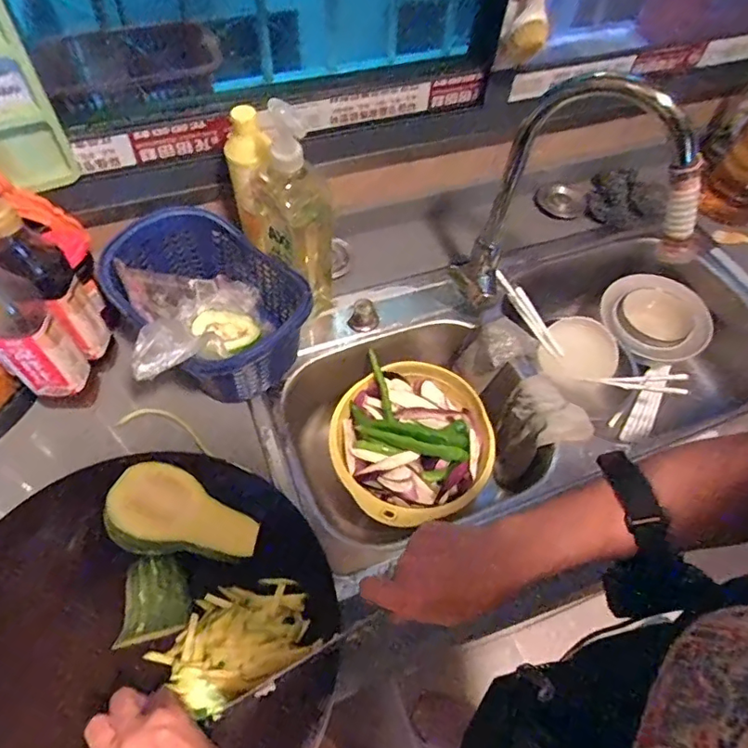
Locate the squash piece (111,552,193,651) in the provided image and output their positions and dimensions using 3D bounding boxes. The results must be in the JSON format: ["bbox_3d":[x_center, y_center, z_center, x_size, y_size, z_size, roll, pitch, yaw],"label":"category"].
[{"bbox_3d":[-0.202,0.205,0.486,0.058,0.024,0.073,-8,58,-8],"label":"squash piece"}]

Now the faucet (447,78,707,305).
[{"bbox_3d":[0.241,-0.198,0.641,0.244,0.314,0.128,14,57,6],"label":"faucet"}]

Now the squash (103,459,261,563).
[{"bbox_3d":[-0.187,0.145,0.516,0.137,0.038,0.087,32,26,-8],"label":"squash"}]

